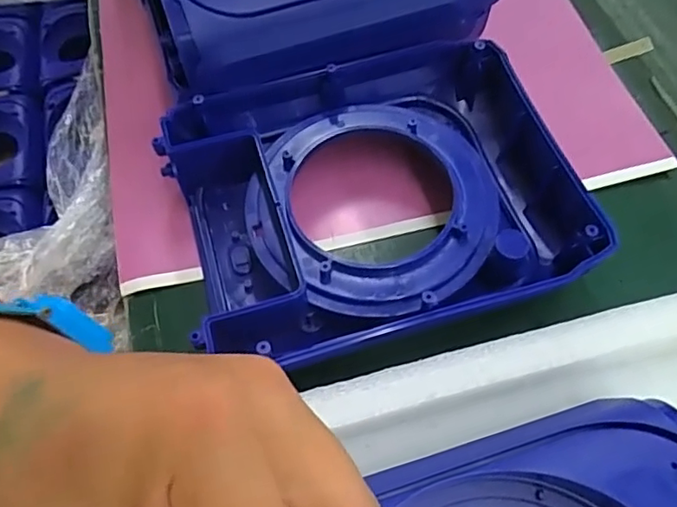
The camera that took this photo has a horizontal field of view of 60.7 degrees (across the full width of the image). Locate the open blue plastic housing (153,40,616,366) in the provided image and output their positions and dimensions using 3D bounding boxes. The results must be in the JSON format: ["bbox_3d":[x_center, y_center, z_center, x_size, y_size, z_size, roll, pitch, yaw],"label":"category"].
[{"bbox_3d":[0.021,-0.033,0.348,0.226,0.057,0.177,-13,62,-6],"label":"open blue plastic housing"}]

